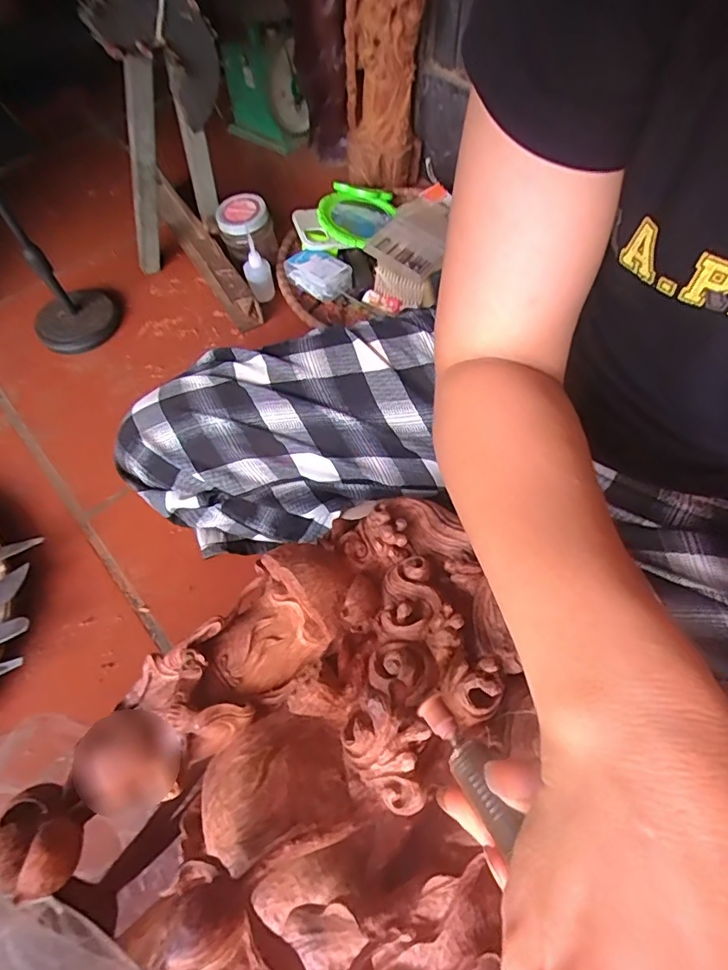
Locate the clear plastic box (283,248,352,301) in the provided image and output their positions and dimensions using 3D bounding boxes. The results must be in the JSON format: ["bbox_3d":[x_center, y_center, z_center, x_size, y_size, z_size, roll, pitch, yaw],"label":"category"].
[{"bbox_3d":[-0.064,-0.293,0.719,0.084,0.041,0.053,35,66,18],"label":"clear plastic box"}]

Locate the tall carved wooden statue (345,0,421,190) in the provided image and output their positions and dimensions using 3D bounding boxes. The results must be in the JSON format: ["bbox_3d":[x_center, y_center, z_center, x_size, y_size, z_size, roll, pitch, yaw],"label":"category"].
[{"bbox_3d":[0.029,-0.573,0.684,0.109,0.329,0.055,-1,60,-1],"label":"tall carved wooden statue"}]

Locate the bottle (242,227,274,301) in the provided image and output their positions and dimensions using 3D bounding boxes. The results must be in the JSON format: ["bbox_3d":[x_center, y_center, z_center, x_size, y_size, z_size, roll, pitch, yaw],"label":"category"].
[{"bbox_3d":[-0.146,-0.294,0.715,0.037,0.089,0.034,-11,61,-6],"label":"bottle"}]

